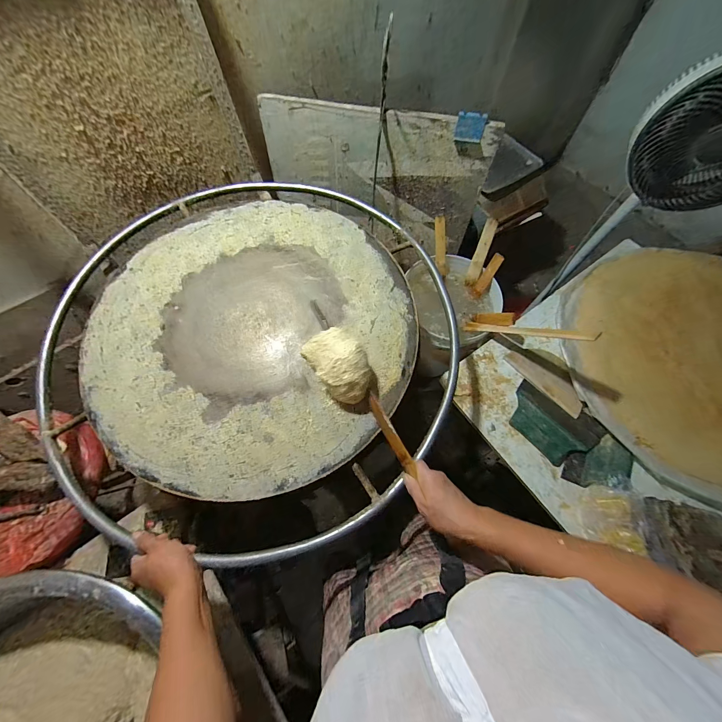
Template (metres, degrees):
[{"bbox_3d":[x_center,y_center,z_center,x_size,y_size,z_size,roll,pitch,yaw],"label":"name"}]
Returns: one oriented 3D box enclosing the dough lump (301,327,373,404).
[{"bbox_3d":[-0.036,0.006,0.534,0.084,0.075,0.135,-32,70,-12],"label":"dough lump"}]

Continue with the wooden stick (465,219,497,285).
[{"bbox_3d":[0.342,-0.304,0.875,0.014,0.185,0.040,-24,48,-33],"label":"wooden stick"}]

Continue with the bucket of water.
[{"bbox_3d":[0.266,-0.135,0.979,0.259,0.244,0.310,-8,66,-3],"label":"bucket of water"}]

